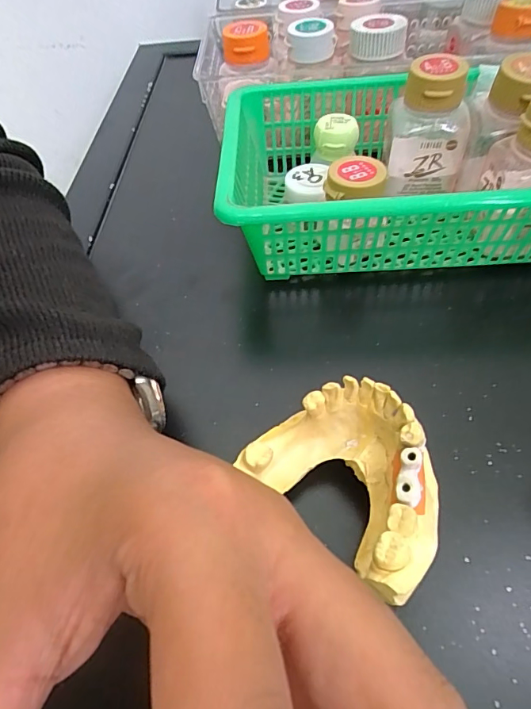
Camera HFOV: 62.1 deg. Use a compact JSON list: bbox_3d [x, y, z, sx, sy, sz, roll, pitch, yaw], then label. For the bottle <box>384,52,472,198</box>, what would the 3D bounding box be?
[{"bbox_3d":[0.091,-0.125,0.244,0.039,0.067,0.035,8,54,11],"label":"bottle"}]

